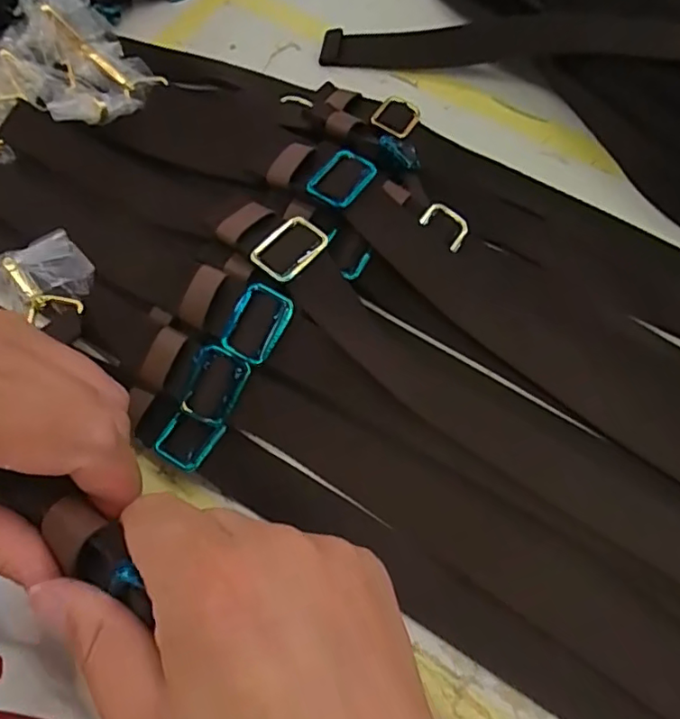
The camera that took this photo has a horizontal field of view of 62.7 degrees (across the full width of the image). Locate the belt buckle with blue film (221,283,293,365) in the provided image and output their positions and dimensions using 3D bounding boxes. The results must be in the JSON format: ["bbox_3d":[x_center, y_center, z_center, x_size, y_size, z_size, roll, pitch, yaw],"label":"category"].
[{"bbox_3d":[-0.048,-0.020,0.325,0.031,0.007,0.045,33,96,9],"label":"belt buckle with blue film"}]

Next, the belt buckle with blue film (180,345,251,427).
[{"bbox_3d":[-0.076,0.016,0.331,0.033,0.010,0.045,28,94,-1],"label":"belt buckle with blue film"}]

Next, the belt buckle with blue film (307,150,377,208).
[{"bbox_3d":[0.001,-0.115,0.352,0.030,0.007,0.043,32,74,15],"label":"belt buckle with blue film"}]

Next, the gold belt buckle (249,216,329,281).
[{"bbox_3d":[-0.030,-0.067,0.336,0.029,0.007,0.045,36,75,16],"label":"gold belt buckle"}]

